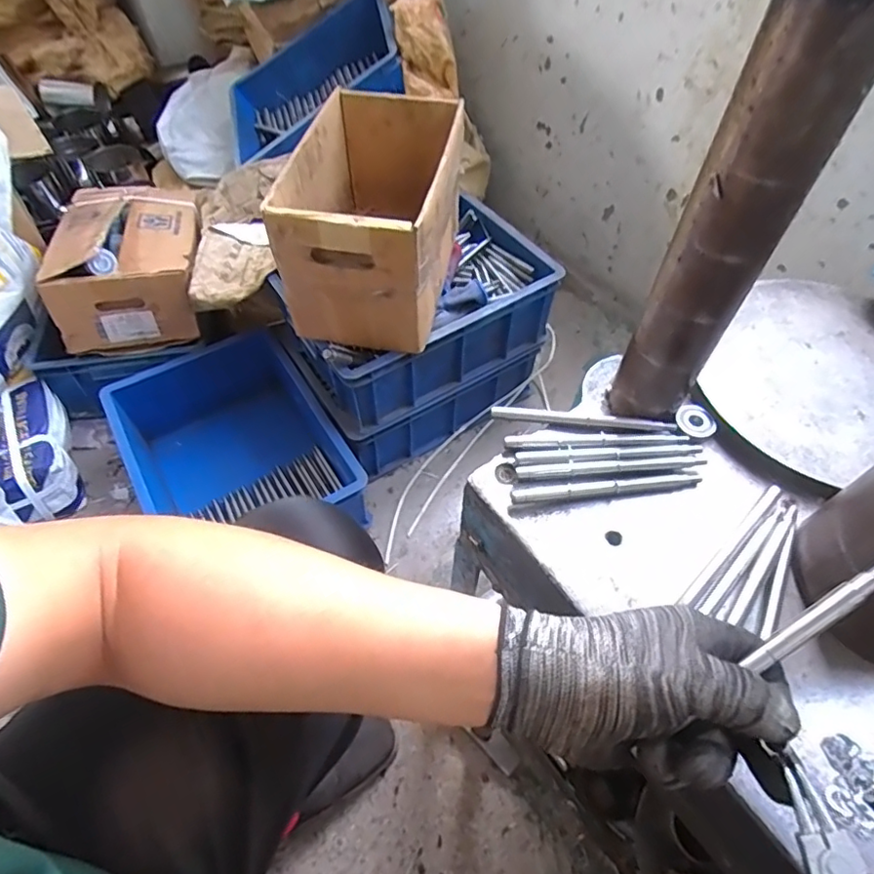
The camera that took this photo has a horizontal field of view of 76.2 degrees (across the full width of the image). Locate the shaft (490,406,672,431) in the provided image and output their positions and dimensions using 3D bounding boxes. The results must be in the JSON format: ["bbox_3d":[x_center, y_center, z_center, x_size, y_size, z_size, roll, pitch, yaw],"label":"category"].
[{"bbox_3d":[0.132,-0.016,0.510,0.163,0.009,0.011,8,55,4],"label":"shaft"}]

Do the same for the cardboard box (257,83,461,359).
[{"bbox_3d":[-0.083,-0.303,0.776,0.195,0.188,0.303,8,55,4],"label":"cardboard box"}]

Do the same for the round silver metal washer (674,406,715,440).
[{"bbox_3d":[0.233,-0.015,0.507,0.033,0.007,0.037,16,56,10],"label":"round silver metal washer"}]

